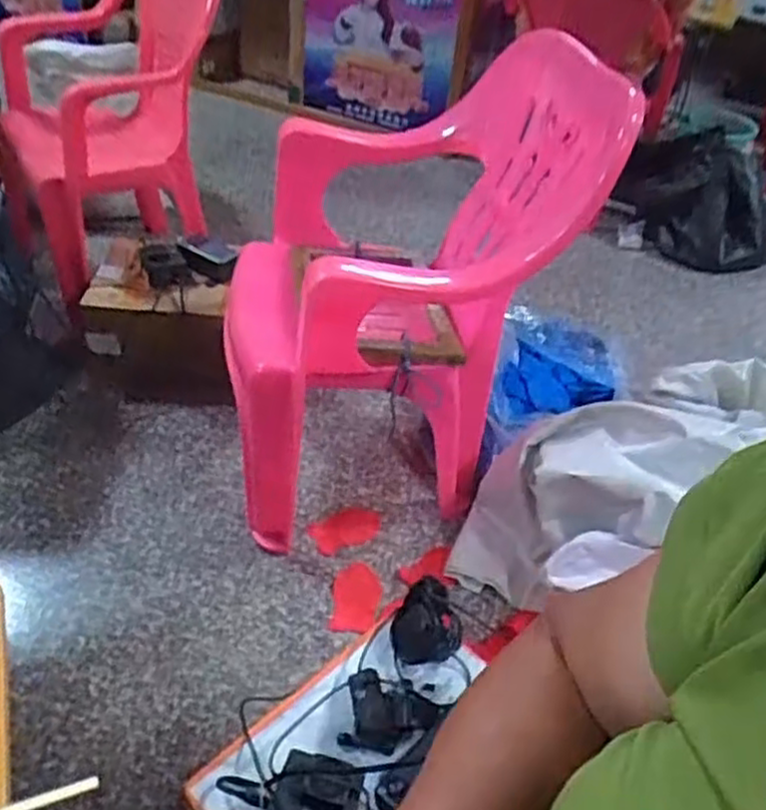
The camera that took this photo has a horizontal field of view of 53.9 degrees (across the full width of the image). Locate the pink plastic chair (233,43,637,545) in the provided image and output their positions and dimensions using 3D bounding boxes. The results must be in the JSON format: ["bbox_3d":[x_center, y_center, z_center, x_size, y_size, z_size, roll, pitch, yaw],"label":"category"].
[{"bbox_3d":[0.022,-0.182,1.168,0.491,0.657,0.495,-4,40,-14],"label":"pink plastic chair"}]

